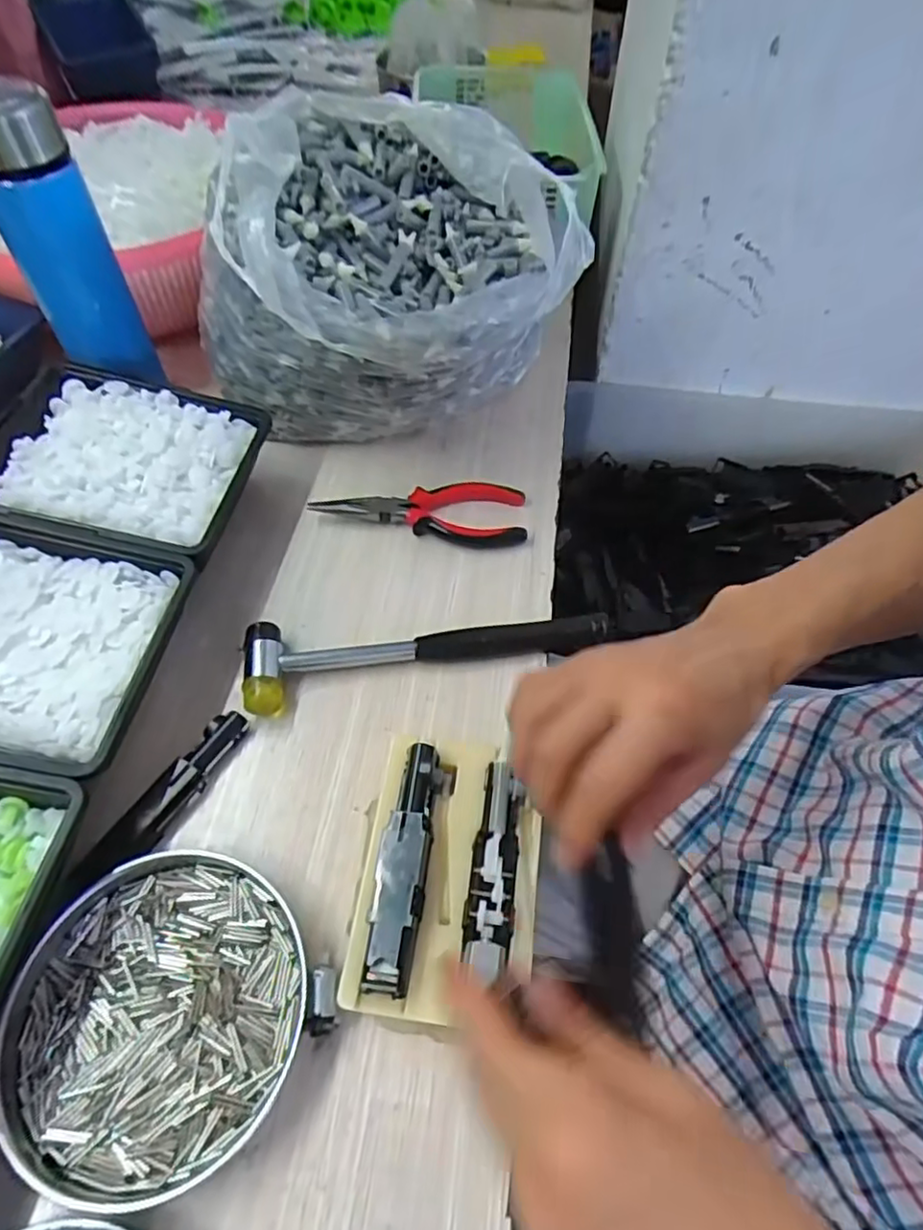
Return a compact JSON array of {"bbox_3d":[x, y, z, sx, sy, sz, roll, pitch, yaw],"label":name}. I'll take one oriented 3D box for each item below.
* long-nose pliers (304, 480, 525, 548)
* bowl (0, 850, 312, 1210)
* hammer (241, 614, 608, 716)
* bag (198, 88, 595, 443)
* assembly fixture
[{"bbox_3d":[-0.030,-0.083,0.490,0.157,0.017,0.055,7,55,3],"label":"long-nose pliers"},{"bbox_3d":[-0.142,0.186,0.303,0.135,0.022,0.128,1,55,-1],"label":"bowl"},{"bbox_3d":[-0.020,0.023,0.415,0.233,0.022,0.054,-6,56,-6],"label":"hammer"},{"bbox_3d":[-0.059,-0.241,0.487,0.232,0.180,0.225,39,63,23],"label":"bag"},{"bbox_3d":[-0.005,0.133,0.336,0.089,0.033,0.139,7,55,4],"label":"assembly fixture"}]

